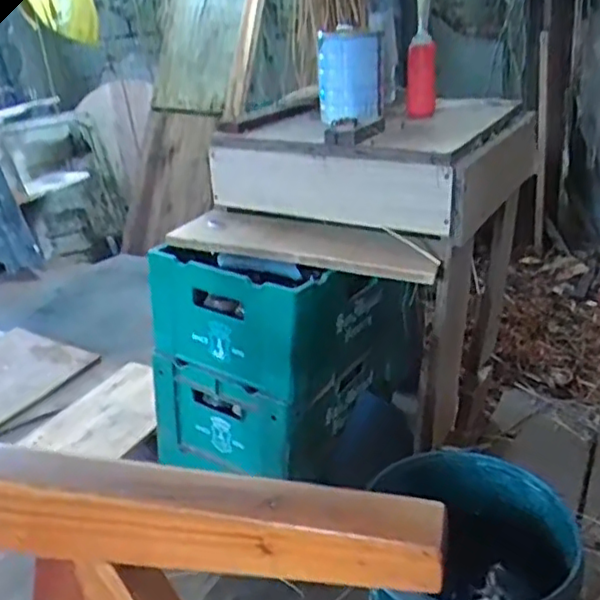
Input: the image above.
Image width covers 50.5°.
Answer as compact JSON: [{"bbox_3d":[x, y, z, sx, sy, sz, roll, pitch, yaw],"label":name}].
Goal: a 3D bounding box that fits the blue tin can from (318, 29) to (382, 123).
[{"bbox_3d":[0.097,-0.434,1.229,0.121,0.158,0.106,-2,25,7],"label":"blue tin can"}]

